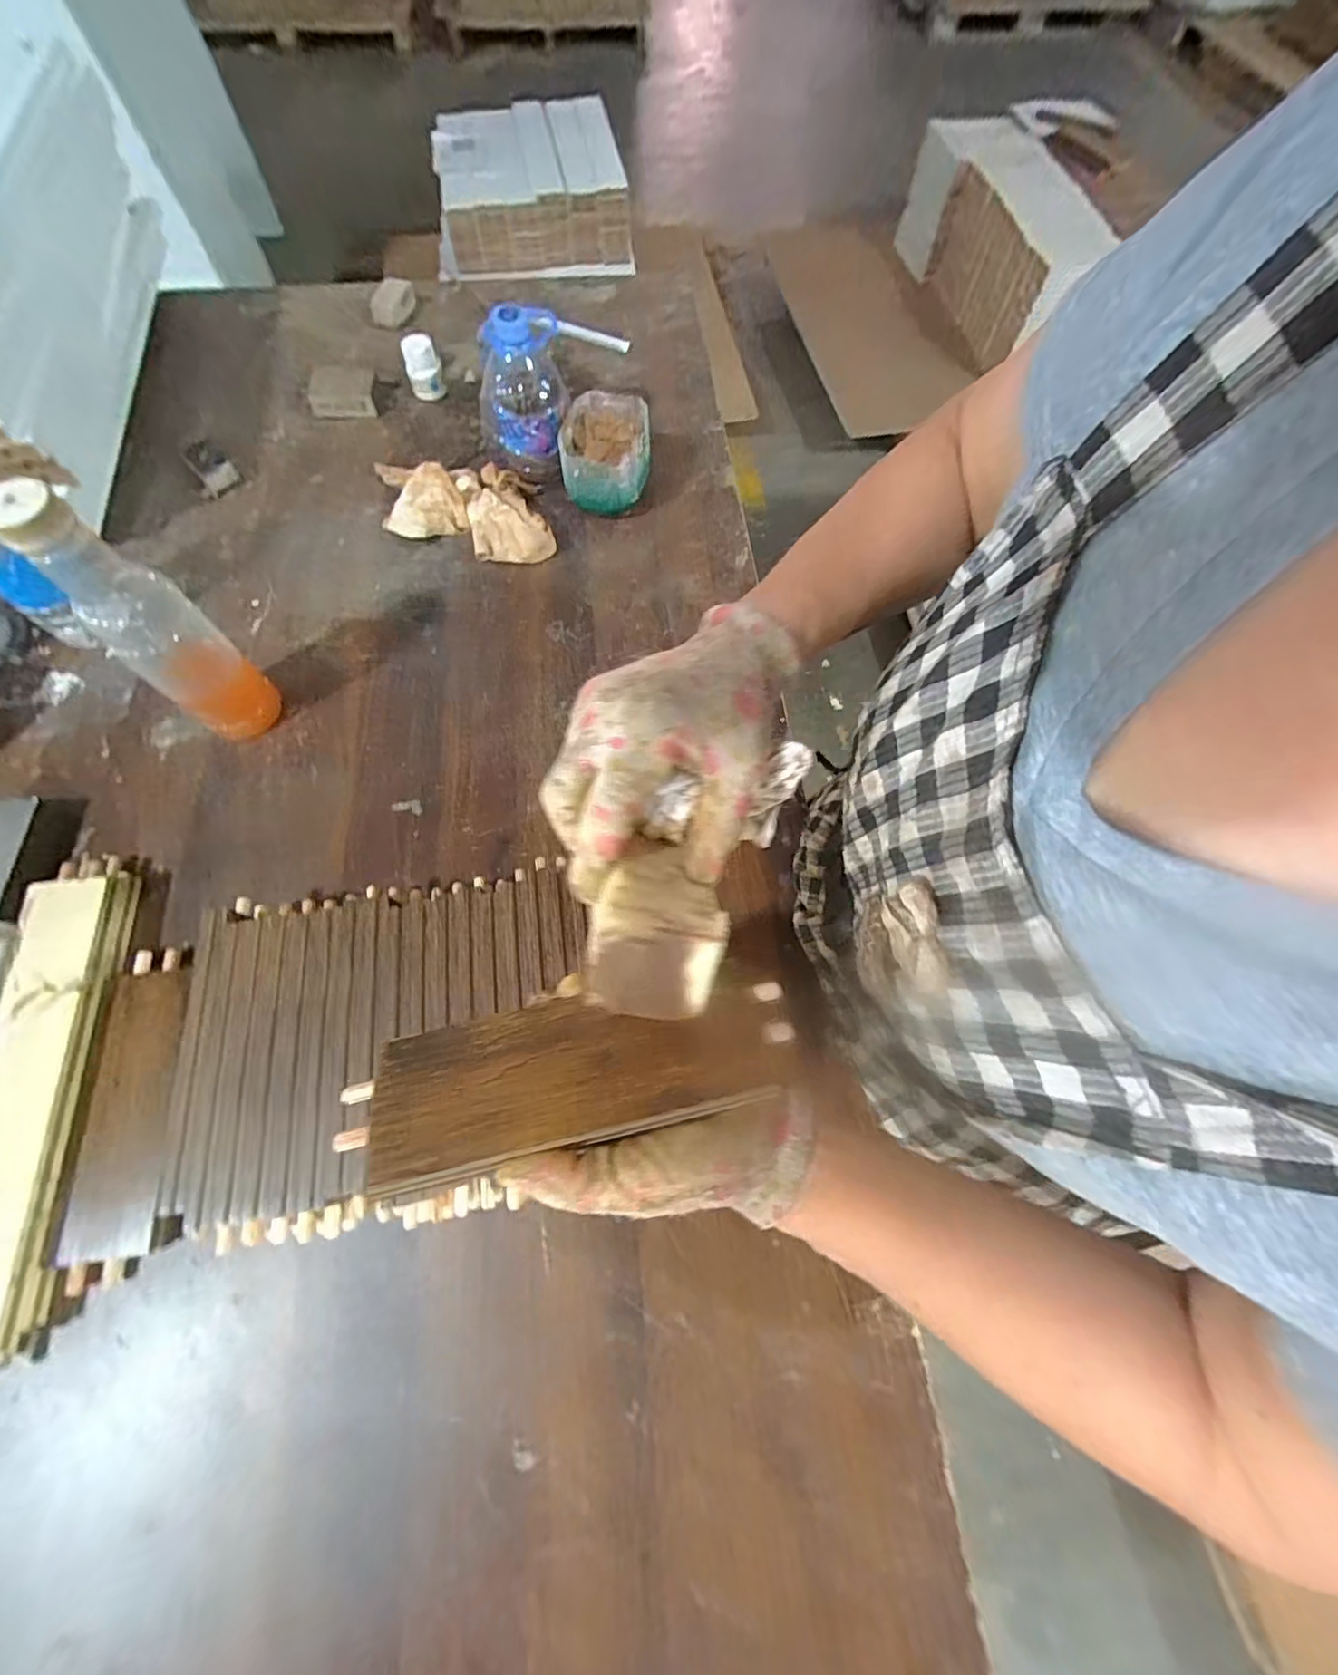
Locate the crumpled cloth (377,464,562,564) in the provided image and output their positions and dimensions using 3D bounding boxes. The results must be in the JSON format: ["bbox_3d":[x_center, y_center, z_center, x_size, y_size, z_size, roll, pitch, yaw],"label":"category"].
[{"bbox_3d":[-0.215,-0.337,0.588,0.213,0.041,0.107,11,68,3],"label":"crumpled cloth"}]

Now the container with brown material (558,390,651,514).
[{"bbox_3d":[-0.063,-0.385,0.593,0.085,0.069,0.099,0,68,-2],"label":"container with brown material"}]

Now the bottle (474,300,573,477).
[{"bbox_3d":[-0.144,-0.427,0.570,0.086,0.139,0.070,-10,69,-6],"label":"bottle"}]

